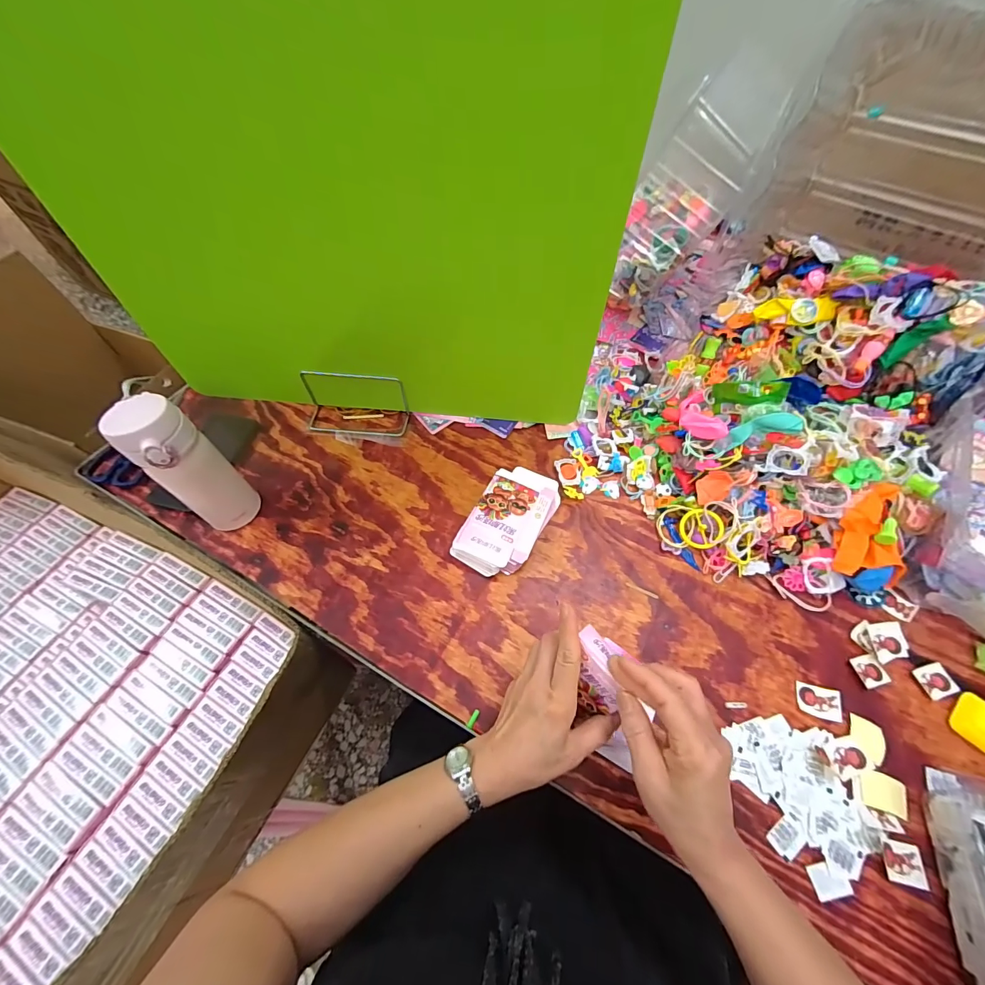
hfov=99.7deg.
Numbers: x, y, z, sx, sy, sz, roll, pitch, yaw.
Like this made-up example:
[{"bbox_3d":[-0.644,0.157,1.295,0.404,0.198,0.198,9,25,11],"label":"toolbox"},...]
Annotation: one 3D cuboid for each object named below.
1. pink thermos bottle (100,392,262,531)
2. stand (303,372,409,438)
[{"bbox_3d":[-0.344,-0.021,0.483,0.072,0.194,0.070,35,64,20],"label":"pink thermos bottle"},{"bbox_3d":[-0.211,-0.133,0.618,0.160,0.082,0.054,4,58,3],"label":"stand"}]

